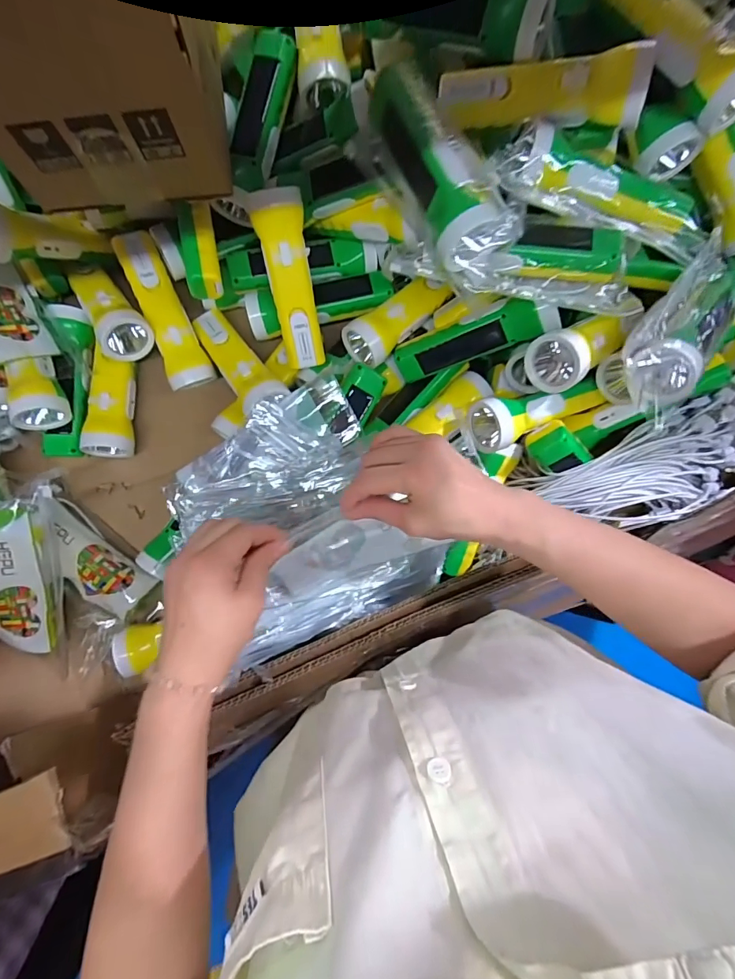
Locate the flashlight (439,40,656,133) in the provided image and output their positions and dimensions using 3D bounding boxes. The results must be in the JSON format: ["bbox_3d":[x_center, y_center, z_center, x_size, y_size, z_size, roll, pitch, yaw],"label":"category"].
[{"bbox_3d":[0.142,-0.332,0.369,0.166,0.041,0.040,11,85,17],"label":"flashlight"}]

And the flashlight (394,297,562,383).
[{"bbox_3d":[0.113,-0.155,0.462,0.165,0.048,0.042,-11,86,34],"label":"flashlight"}]

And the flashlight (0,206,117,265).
[{"bbox_3d":[-0.336,-0.262,0.457,0.063,0.130,0.061,-35,88,38],"label":"flashlight"}]

